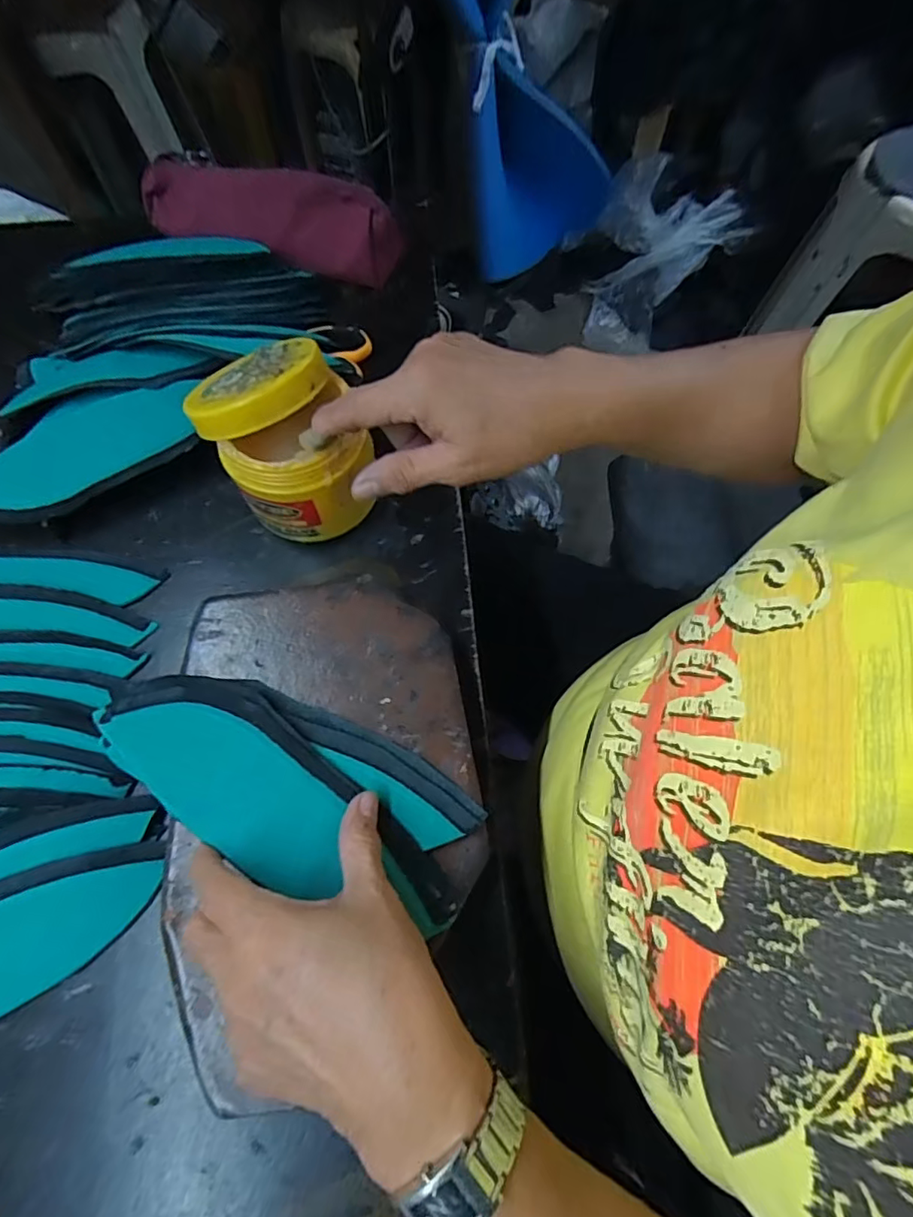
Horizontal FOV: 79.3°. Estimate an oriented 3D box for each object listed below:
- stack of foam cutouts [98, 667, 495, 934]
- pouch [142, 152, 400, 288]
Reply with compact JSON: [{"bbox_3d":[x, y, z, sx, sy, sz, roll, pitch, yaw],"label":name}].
[{"bbox_3d":[-0.098,0.095,0.307,0.219,0.029,0.087,21,68,5],"label":"stack of foam cutouts"},{"bbox_3d":[-0.171,-0.356,0.505,0.240,0.068,0.034,12,68,6],"label":"pouch"}]

